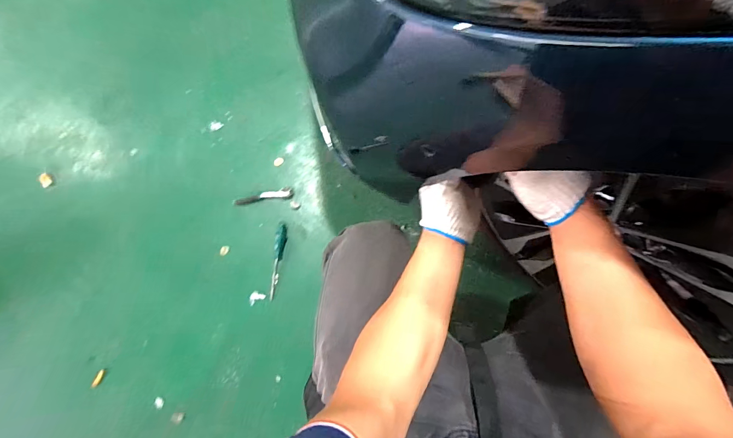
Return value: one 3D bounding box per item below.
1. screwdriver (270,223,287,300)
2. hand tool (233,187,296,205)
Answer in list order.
[{"bbox_3d":[-0.213,0.101,0.853,0.022,0.028,0.179,6,78,-2],"label":"screwdriver"},{"bbox_3d":[-0.256,-0.055,0.885,0.146,0.013,0.027,-10,79,-5],"label":"hand tool"}]

